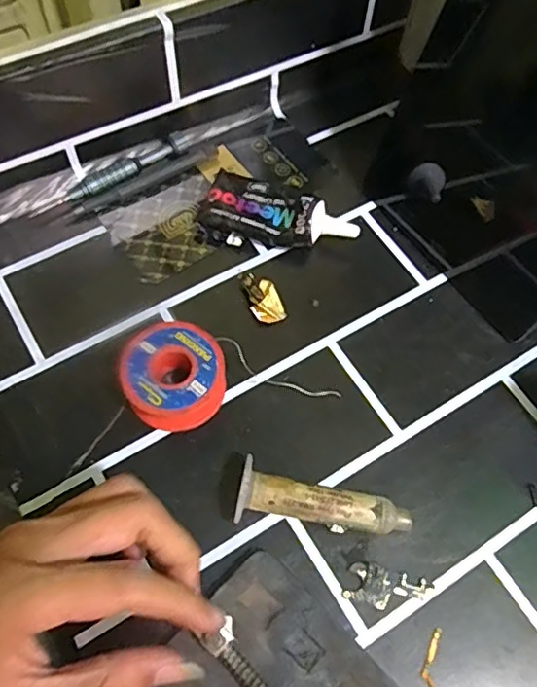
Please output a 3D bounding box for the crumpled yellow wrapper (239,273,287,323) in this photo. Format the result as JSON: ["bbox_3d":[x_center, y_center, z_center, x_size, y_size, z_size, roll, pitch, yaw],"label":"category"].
[{"bbox_3d":[-0.004,-0.029,0.357,0.018,0.007,0.037,-18,66,-12],"label":"crumpled yellow wrapper"}]

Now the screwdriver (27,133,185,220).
[{"bbox_3d":[-0.101,-0.110,0.384,0.112,0.012,0.017,-36,70,-19],"label":"screwdriver"}]

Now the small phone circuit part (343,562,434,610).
[{"bbox_3d":[0.059,0.120,0.287,0.041,0.004,0.019,14,63,4],"label":"small phone circuit part"}]

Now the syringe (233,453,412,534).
[{"bbox_3d":[0.028,0.081,0.296,0.086,0.021,0.027,8,63,1],"label":"syringe"}]

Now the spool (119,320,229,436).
[{"bbox_3d":[-0.052,0.018,0.319,0.053,0.027,0.054,1,63,-3],"label":"spool"}]

